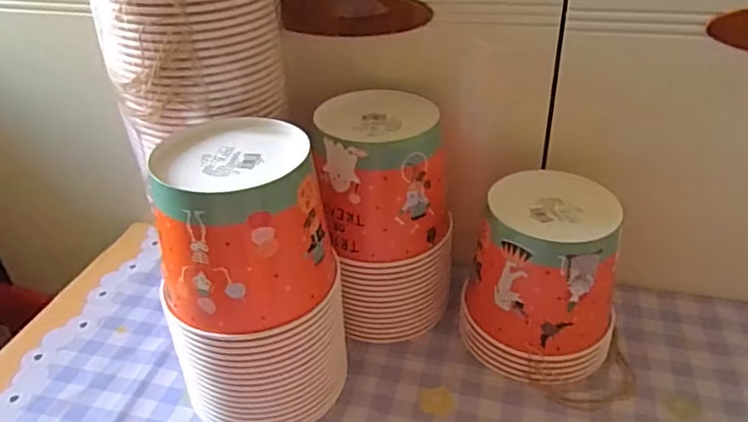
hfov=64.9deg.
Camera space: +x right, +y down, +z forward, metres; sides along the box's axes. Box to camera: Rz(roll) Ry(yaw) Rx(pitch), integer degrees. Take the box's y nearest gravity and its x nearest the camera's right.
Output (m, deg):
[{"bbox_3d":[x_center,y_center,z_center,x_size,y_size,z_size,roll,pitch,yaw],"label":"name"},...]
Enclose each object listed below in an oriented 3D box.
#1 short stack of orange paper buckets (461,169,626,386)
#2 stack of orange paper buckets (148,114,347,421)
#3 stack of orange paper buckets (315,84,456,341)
[{"bbox_3d":[0.180,0.073,0.622,0.142,0.174,0.141,26,42,35],"label":"short stack of orange paper buckets"},{"bbox_3d":[-0.108,0.069,0.553,0.148,0.266,0.147,-4,33,-4],"label":"stack of orange paper buckets"},{"bbox_3d":[0.015,0.011,0.660,0.138,0.248,0.133,-9,34,-11],"label":"stack of orange paper buckets"}]

